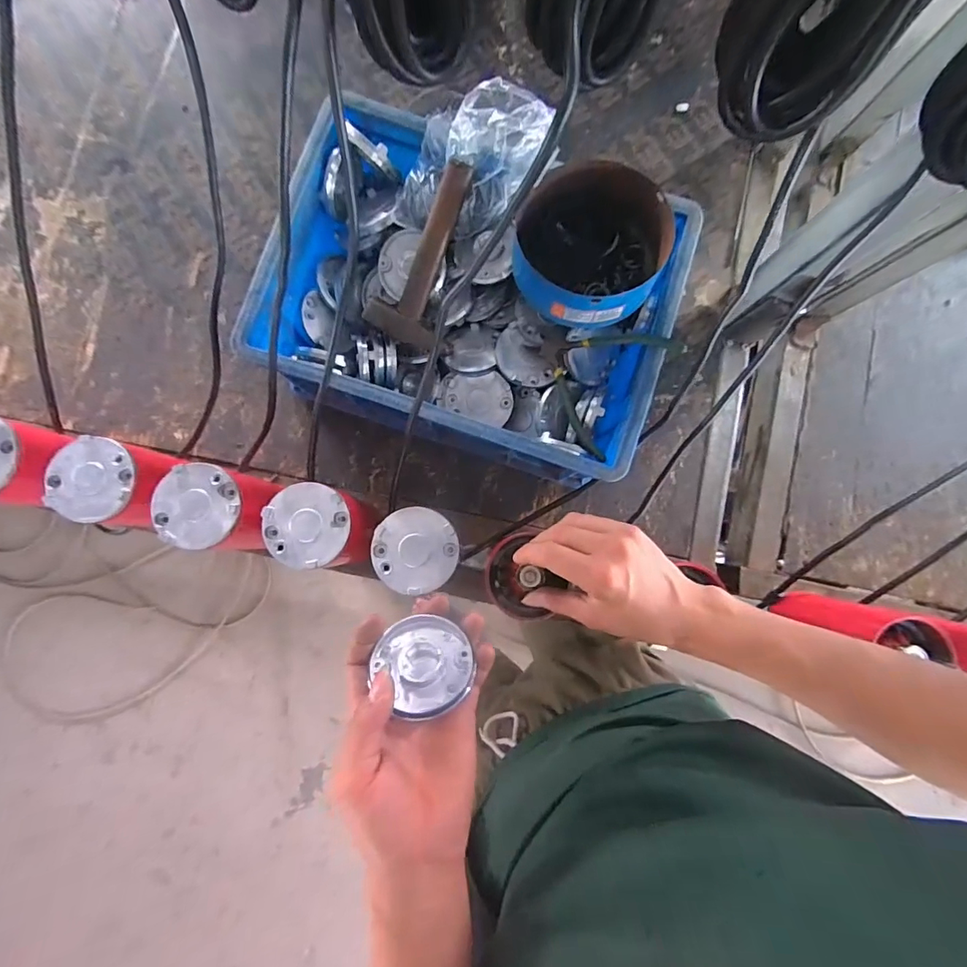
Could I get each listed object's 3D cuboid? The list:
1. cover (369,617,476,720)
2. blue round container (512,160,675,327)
[{"bbox_3d":[-0.044,0.126,0.335,0.063,0.013,0.072,-7,43,-15],"label":"cover"},{"bbox_3d":[0.102,-0.225,0.456,0.140,0.055,0.154,0,85,-1],"label":"blue round container"}]

